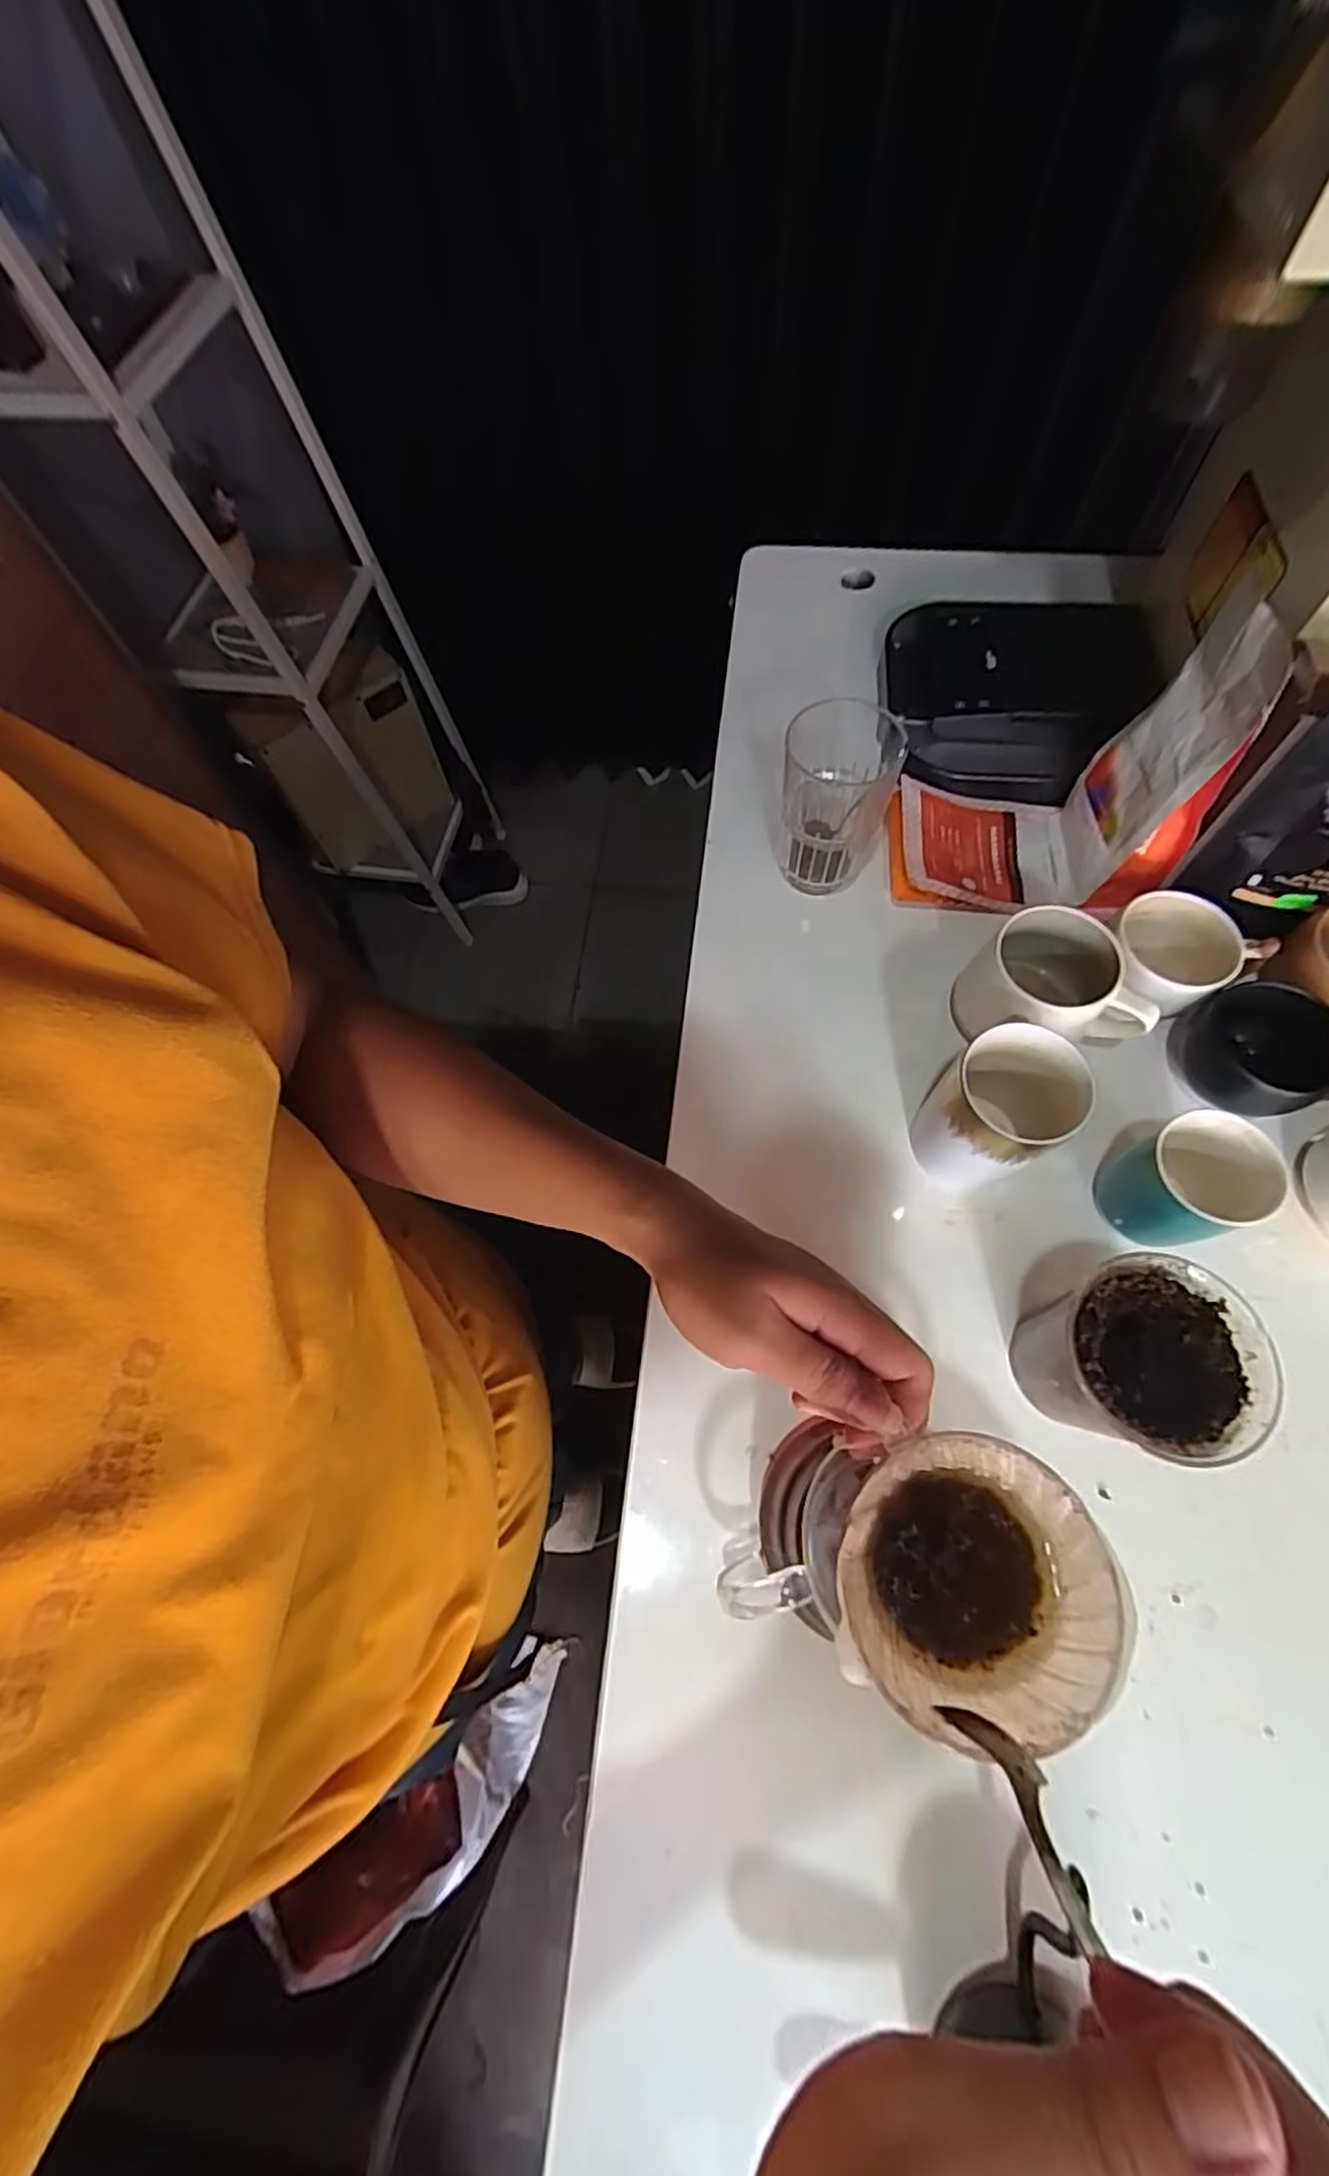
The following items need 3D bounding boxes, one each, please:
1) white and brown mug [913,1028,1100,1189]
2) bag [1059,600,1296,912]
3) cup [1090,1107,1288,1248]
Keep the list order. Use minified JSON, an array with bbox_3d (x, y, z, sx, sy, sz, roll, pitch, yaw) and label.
[{"bbox_3d":[0.196,0.019,0.432,0.074,0.106,0.067,-40,70,-14],"label":"white and brown mug"},{"bbox_3d":[0.339,-0.218,0.483,0.057,0.179,0.087,9,67,7],"label":"bag"},{"bbox_3d":[0.303,0.058,0.422,0.059,0.083,0.062,-1,66,2],"label":"cup"}]

